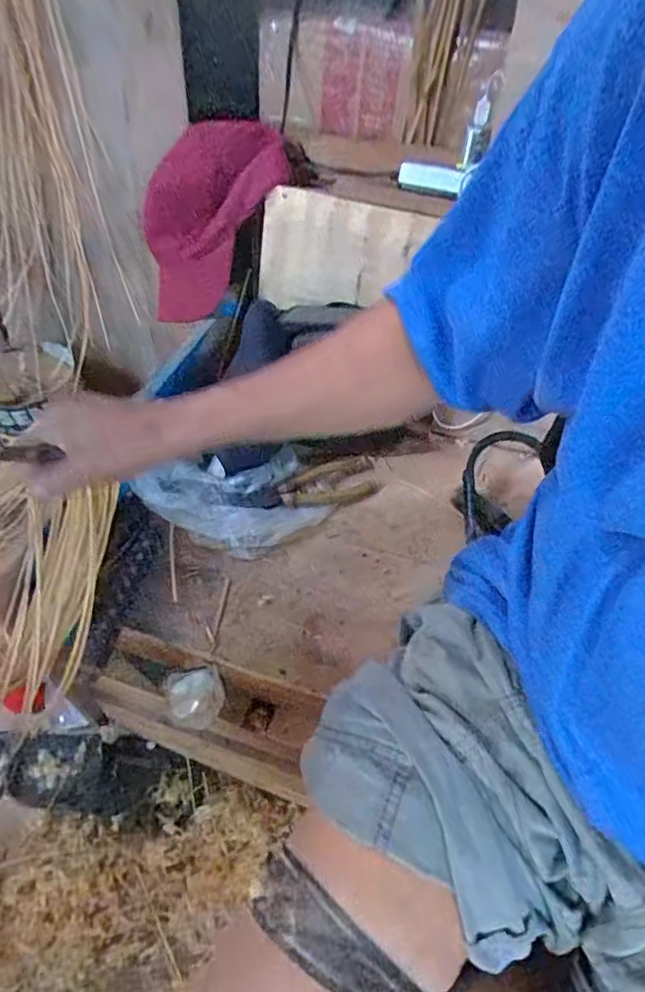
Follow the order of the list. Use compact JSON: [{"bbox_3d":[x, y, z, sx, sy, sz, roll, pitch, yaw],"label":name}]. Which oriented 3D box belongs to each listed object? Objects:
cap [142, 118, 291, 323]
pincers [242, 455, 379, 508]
[{"bbox_3d":[-0.159,-0.383,0.751,0.127,0.265,0.164,4,54,-52],"label":"cap"},{"bbox_3d":[-0.005,-0.010,0.628,0.168,0.019,0.050,-15,50,-30],"label":"pincers"}]

